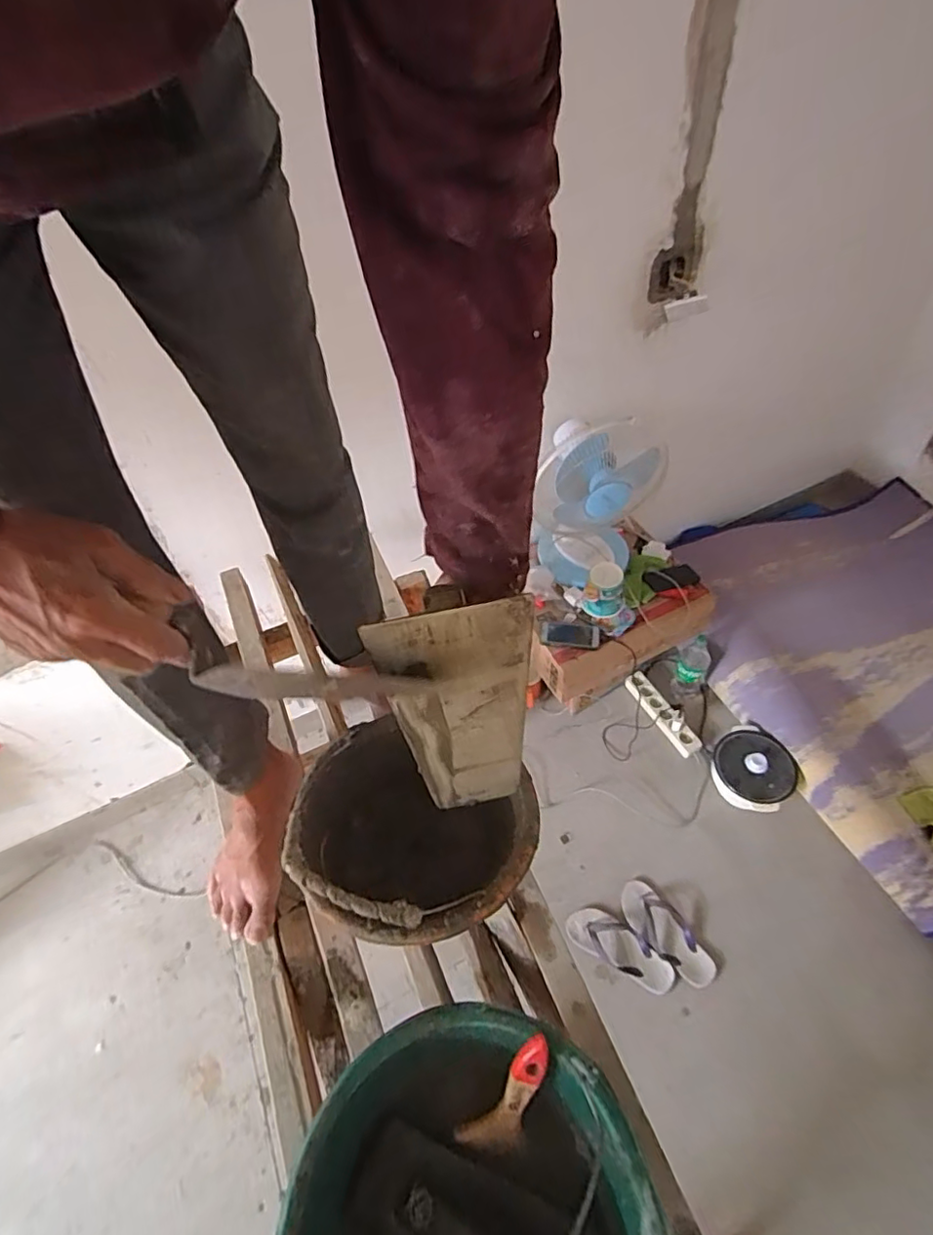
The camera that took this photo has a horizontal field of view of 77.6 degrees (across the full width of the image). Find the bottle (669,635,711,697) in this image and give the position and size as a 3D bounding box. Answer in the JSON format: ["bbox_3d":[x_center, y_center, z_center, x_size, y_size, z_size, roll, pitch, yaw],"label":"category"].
[{"bbox_3d":[0.679,0.146,1.746,0.086,0.239,0.071,14,54,19],"label":"bottle"}]

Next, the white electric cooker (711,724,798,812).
[{"bbox_3d":[0.785,0.426,1.598,0.203,0.133,0.204,-2,44,2],"label":"white electric cooker"}]

